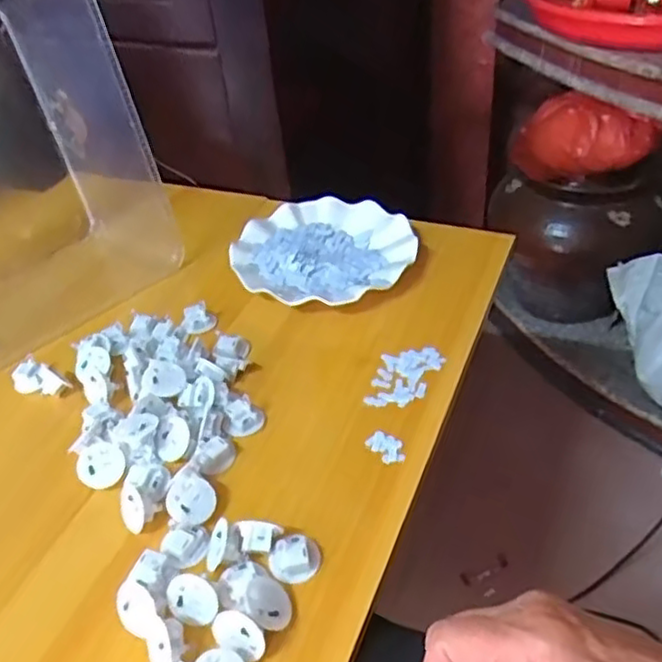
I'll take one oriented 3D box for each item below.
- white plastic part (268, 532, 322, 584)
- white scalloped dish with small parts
[{"bbox_3d":[-0.023,0.146,0.440,0.031,0.015,0.029,-4,40,3],"label":"white plastic part"},{"bbox_3d":[-0.007,-0.082,0.708,0.183,0.021,0.178,-4,40,3],"label":"white scalloped dish with small parts"}]

